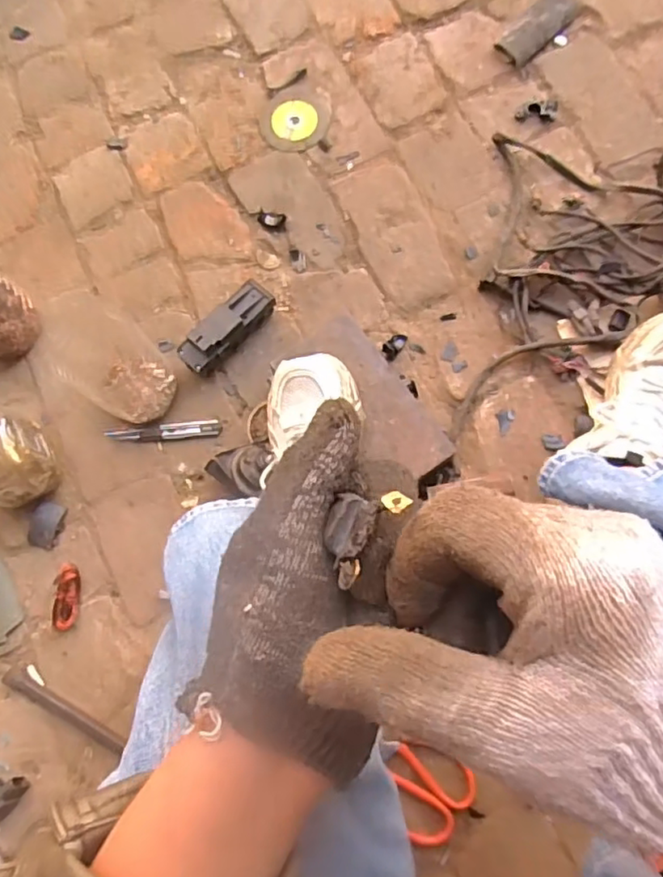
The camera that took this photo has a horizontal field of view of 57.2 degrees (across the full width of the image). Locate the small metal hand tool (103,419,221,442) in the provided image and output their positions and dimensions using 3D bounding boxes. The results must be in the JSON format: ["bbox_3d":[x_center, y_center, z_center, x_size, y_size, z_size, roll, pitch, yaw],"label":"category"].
[{"bbox_3d":[-0.217,-0.008,0.791,0.143,0.017,0.021,-7,77,-2],"label":"small metal hand tool"}]

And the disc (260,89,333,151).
[{"bbox_3d":[-0.050,-0.457,0.870,0.099,0.005,0.095,-1,78,6],"label":"disc"}]

